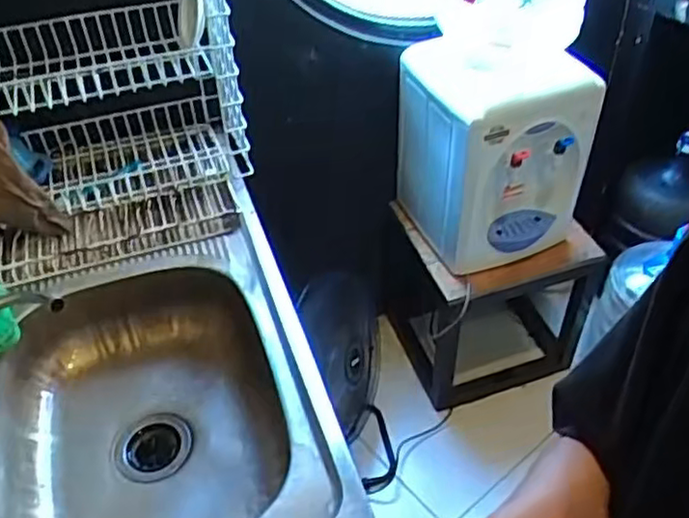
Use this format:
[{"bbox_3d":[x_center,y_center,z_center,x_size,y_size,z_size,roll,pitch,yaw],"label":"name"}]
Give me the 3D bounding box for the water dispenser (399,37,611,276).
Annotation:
[{"bbox_3d":[0.321,-0.246,1.451,0.340,0.420,0.333,-8,45,-7],"label":"water dispenser"}]

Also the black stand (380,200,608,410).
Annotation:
[{"bbox_3d":[0.364,0.073,1.743,0.476,0.471,0.378,-8,45,-7],"label":"black stand"}]

